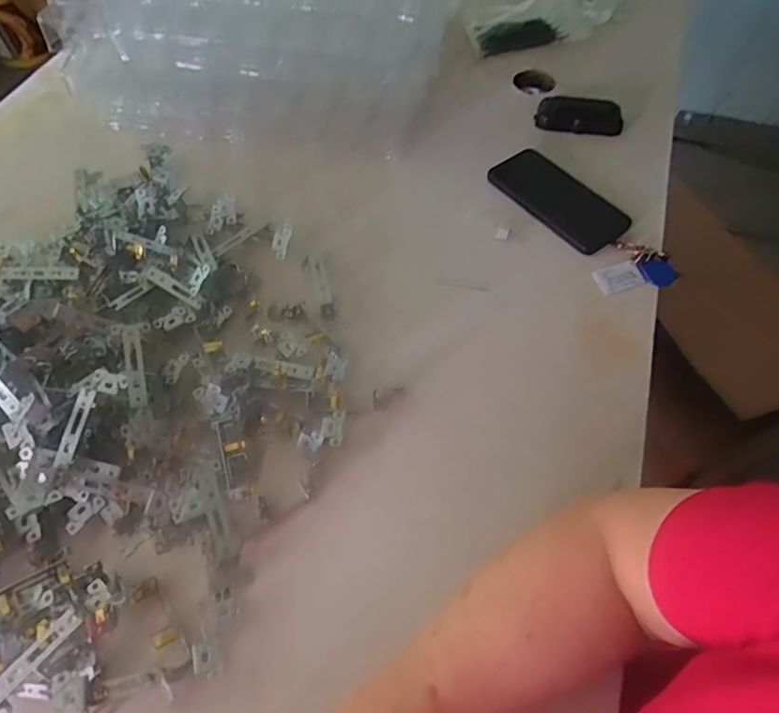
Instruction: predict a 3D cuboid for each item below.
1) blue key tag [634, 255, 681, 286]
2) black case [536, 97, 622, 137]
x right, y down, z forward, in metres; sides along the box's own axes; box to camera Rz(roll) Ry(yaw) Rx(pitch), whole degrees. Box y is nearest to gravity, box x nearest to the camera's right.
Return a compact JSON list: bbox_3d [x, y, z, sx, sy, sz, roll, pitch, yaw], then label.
[{"bbox_3d":[0.281,-0.091,0.566,0.027,0.008,0.041,-41,68,17],"label":"blue key tag"},{"bbox_3d":[0.246,-0.312,0.691,0.106,0.033,0.037,15,59,11],"label":"black case"}]

